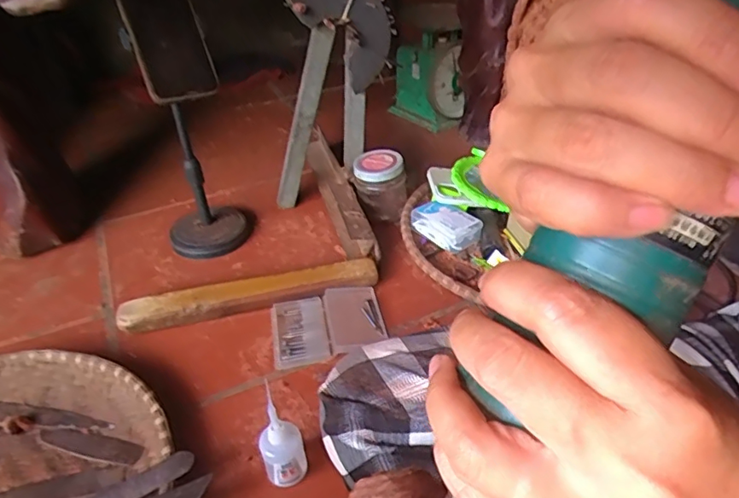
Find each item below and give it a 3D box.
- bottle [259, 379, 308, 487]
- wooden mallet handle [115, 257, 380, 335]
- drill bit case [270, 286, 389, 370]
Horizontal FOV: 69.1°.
[{"bbox_3d":[-0.074,0.161,0.452,0.035,0.104,0.028,-9,37,-13],"label":"bottle"},{"bbox_3d":[-0.140,0.054,0.646,0.301,0.032,0.032,-9,37,-13],"label":"wooden mallet handle"},{"bbox_3d":[-0.047,0.086,0.616,0.128,0.016,0.093,-8,37,-10],"label":"drill bit case"}]

